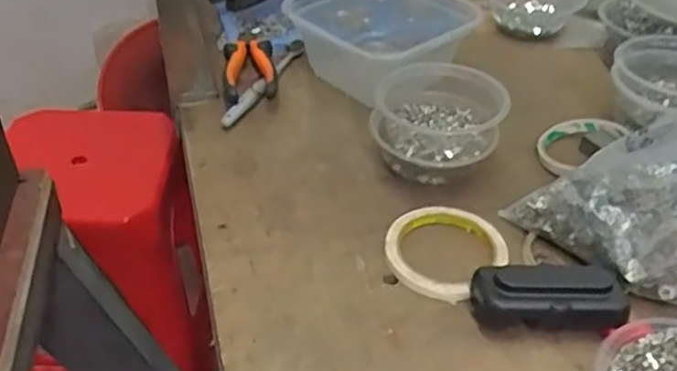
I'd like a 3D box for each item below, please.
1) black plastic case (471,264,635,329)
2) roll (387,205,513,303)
[{"bbox_3d":[0.154,0.080,0.507,0.107,0.041,0.044,0,40,1],"label":"black plastic case"},{"bbox_3d":[0.086,0.051,0.571,0.089,0.011,0.103,29,48,31],"label":"roll"}]

